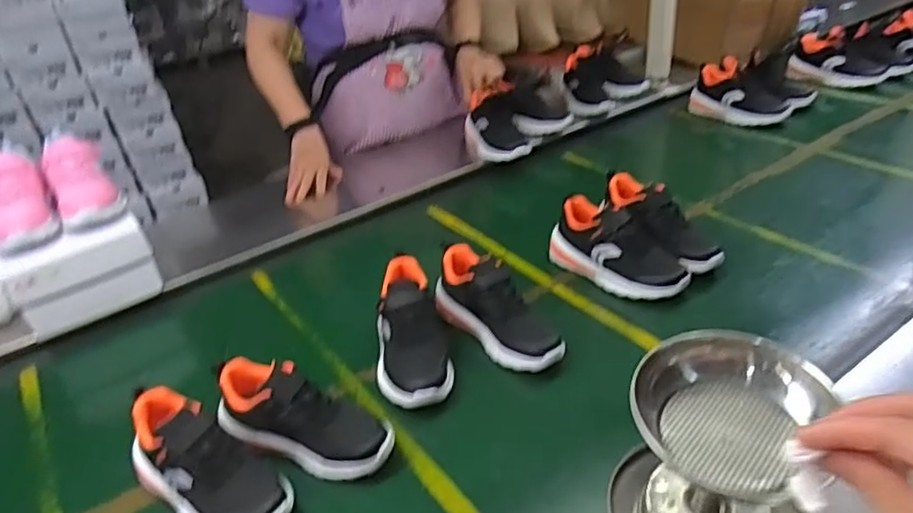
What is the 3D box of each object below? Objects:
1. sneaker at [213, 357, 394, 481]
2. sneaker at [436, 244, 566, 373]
[{"bbox_3d":[-0.179,0.177,0.714,0.208,0.081,0.083,9,34,28],"label":"sneaker"},{"bbox_3d":[0.051,0.068,0.860,0.079,0.095,0.213,-26,34,-27],"label":"sneaker"}]

